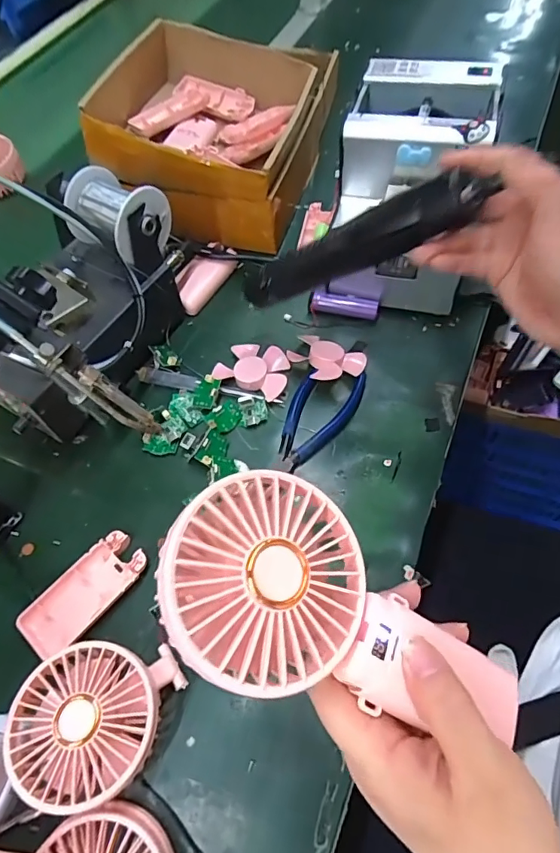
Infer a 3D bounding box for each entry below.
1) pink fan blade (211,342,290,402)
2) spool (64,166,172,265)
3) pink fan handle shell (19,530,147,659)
[{"bbox_3d":[-0.024,-0.058,0.463,0.071,0.013,0.053,23,64,17],"label":"pink fan blade"},{"bbox_3d":[-0.147,-0.184,0.424,0.084,0.060,0.060,20,63,15],"label":"spool"},{"bbox_3d":[-0.149,0.127,0.369,0.097,0.014,0.047,-42,65,-18],"label":"pink fan handle shell"}]

